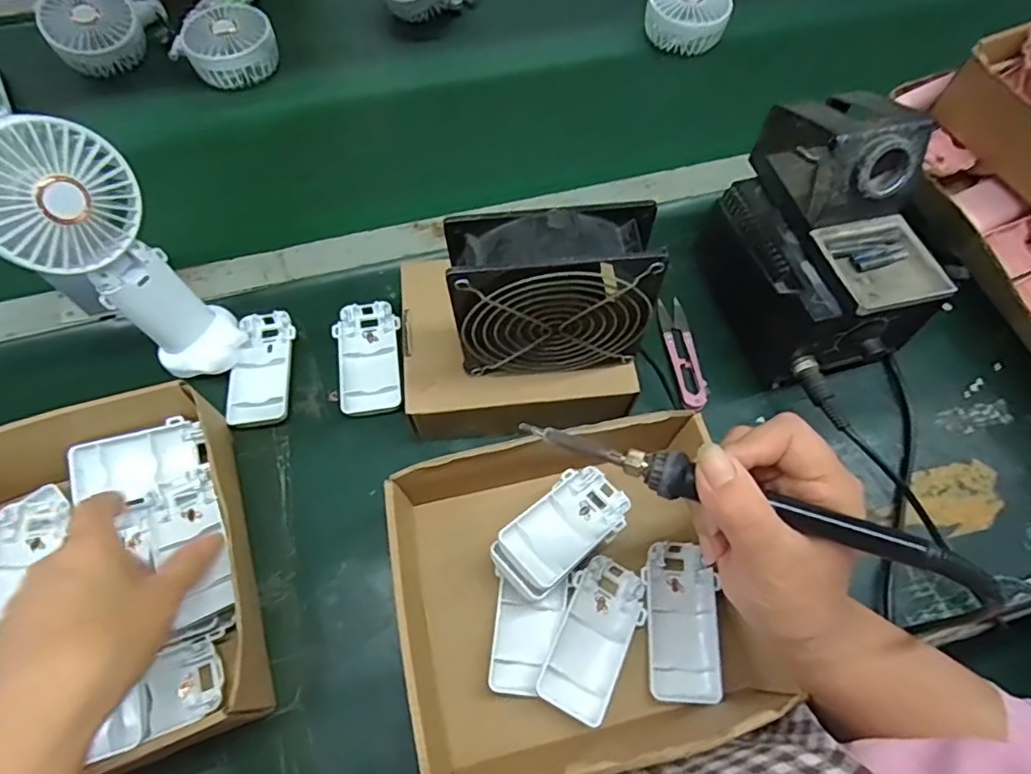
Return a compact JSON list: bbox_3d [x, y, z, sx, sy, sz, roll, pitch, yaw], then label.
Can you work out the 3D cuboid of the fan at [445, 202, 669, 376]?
[{"bbox_3d":[0.021,-0.054,0.359,0.115,0.115,0.047,-4,65,-3],"label":"fan"}]

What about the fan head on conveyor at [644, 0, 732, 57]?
[{"bbox_3d":[0.189,-0.416,0.642,0.086,0.049,0.069,12,65,4],"label":"fan head on conveyor"}]

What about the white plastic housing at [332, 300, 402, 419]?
[{"bbox_3d":[-0.116,-0.022,0.461,0.049,0.016,0.098,-5,65,-4],"label":"white plastic housing"}]

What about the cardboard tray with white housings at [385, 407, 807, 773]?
[{"bbox_3d":[0.030,0.128,0.366,0.206,0.080,0.199,-13,67,-7],"label":"cardboard tray with white housings"}]

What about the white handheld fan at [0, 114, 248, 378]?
[{"bbox_3d":[-0.255,-0.073,0.383,0.083,0.181,0.087,-40,72,-18],"label":"white handheld fan"}]

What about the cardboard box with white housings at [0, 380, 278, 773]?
[{"bbox_3d":[-0.262,0.113,0.362,0.193,0.066,0.222,-15,66,-8],"label":"cardboard box with white housings"}]

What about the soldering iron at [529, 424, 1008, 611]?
[{"bbox_3d":[0.102,0.051,0.268,0.213,0.018,0.020,17,67,17],"label":"soldering iron"}]

